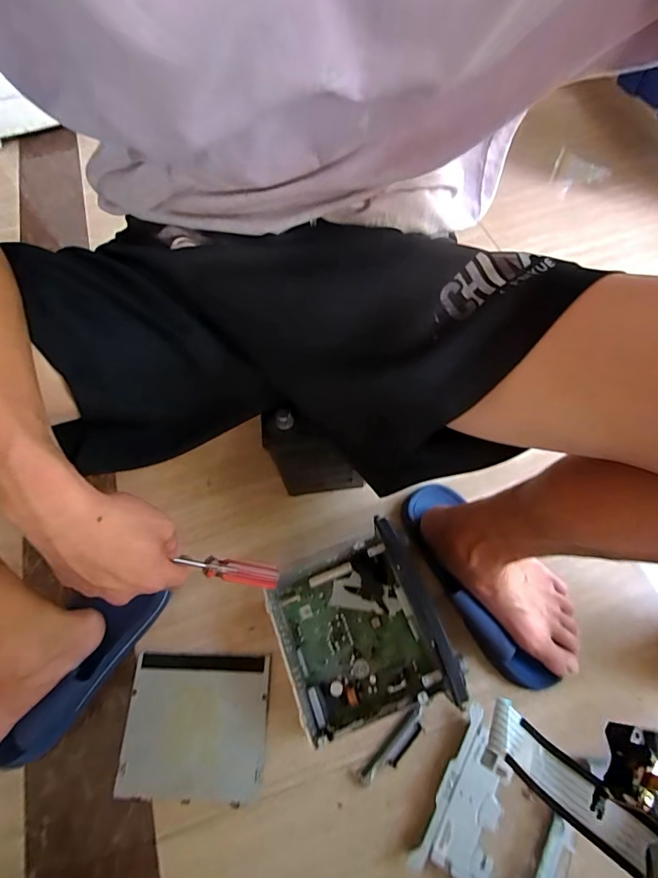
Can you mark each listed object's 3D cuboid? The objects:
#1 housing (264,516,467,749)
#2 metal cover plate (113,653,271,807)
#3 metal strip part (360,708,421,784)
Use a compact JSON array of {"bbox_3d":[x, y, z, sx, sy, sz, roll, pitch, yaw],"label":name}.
[{"bbox_3d":[0.040,0.226,0.534,0.181,0.114,0.190,-14,64,-4],"label":"housing"},{"bbox_3d":[-0.167,0.354,0.539,0.174,0.010,0.151,1,64,3],"label":"metal cover plate"},{"bbox_3d":[0.076,0.367,0.515,0.020,0.017,0.095,41,72,20],"label":"metal strip part"}]

